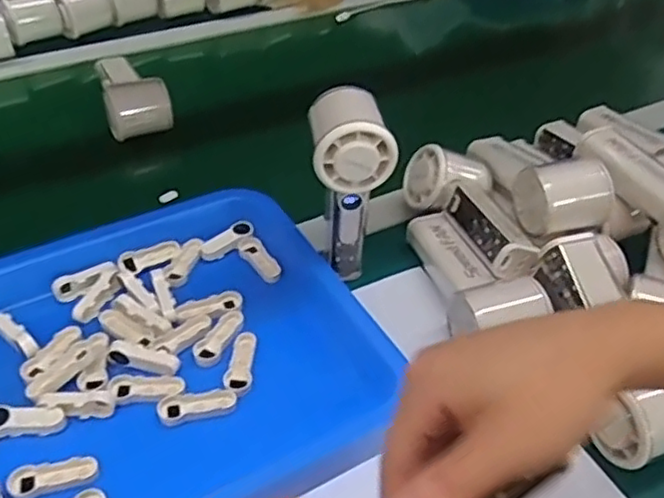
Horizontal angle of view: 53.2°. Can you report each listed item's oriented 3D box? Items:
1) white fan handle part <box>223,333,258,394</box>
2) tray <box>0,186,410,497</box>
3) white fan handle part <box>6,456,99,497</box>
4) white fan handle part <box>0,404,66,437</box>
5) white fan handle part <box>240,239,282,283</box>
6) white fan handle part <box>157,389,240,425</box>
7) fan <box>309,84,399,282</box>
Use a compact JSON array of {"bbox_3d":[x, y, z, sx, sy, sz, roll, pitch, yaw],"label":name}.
[{"bbox_3d":[-0.063,0.079,0.467,0.020,0.004,0.050,7,42,6],"label":"white fan handle part"},{"bbox_3d":[-0.149,0.077,0.462,0.324,0.039,0.284,-20,47,-23],"label":"tray"},{"bbox_3d":[-0.168,0.137,0.401,0.051,0.006,0.018,-8,43,-11],"label":"white fan handle part"},{"bbox_3d":[-0.198,0.110,0.425,0.048,0.011,0.016,-1,42,-3],"label":"white fan handle part"},{"bbox_3d":[-0.058,0.009,0.548,0.018,0.007,0.047,-25,49,-27],"label":"white fan handle part"},{"bbox_3d":[-0.089,0.105,0.441,0.050,0.004,0.020,-6,43,-9],"label":"white fan handle part"},{"bbox_3d":[0.012,-0.043,0.503,0.054,0.144,0.062,-2,42,-4],"label":"fan"}]

